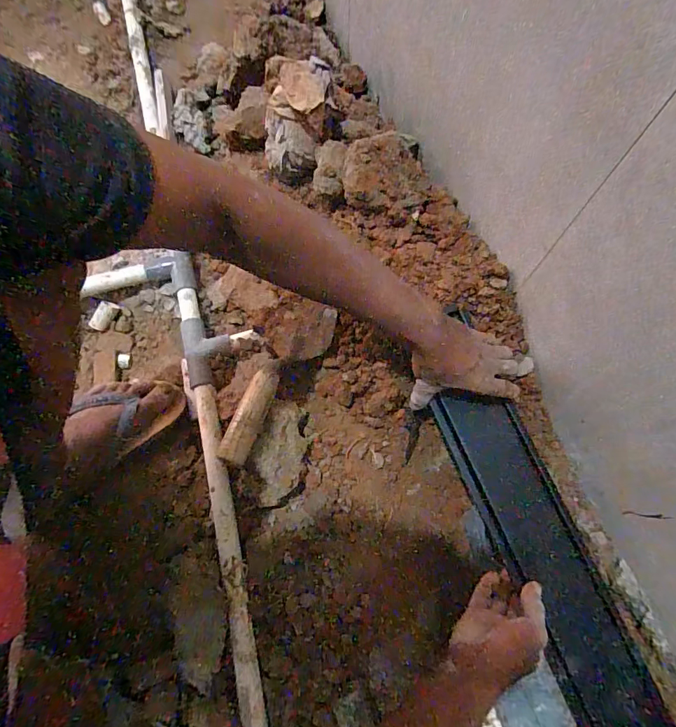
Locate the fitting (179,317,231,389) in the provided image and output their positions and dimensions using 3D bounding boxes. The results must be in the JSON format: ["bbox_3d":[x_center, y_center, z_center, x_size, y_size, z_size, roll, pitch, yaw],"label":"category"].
[{"bbox_3d":[-0.183,-0.015,0.621,0.065,0.041,0.104,-15,72,-5],"label":"fitting"}]

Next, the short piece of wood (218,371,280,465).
[{"bbox_3d":[-0.104,0.062,0.511,0.031,0.024,0.111,23,73,7],"label":"short piece of wood"}]

